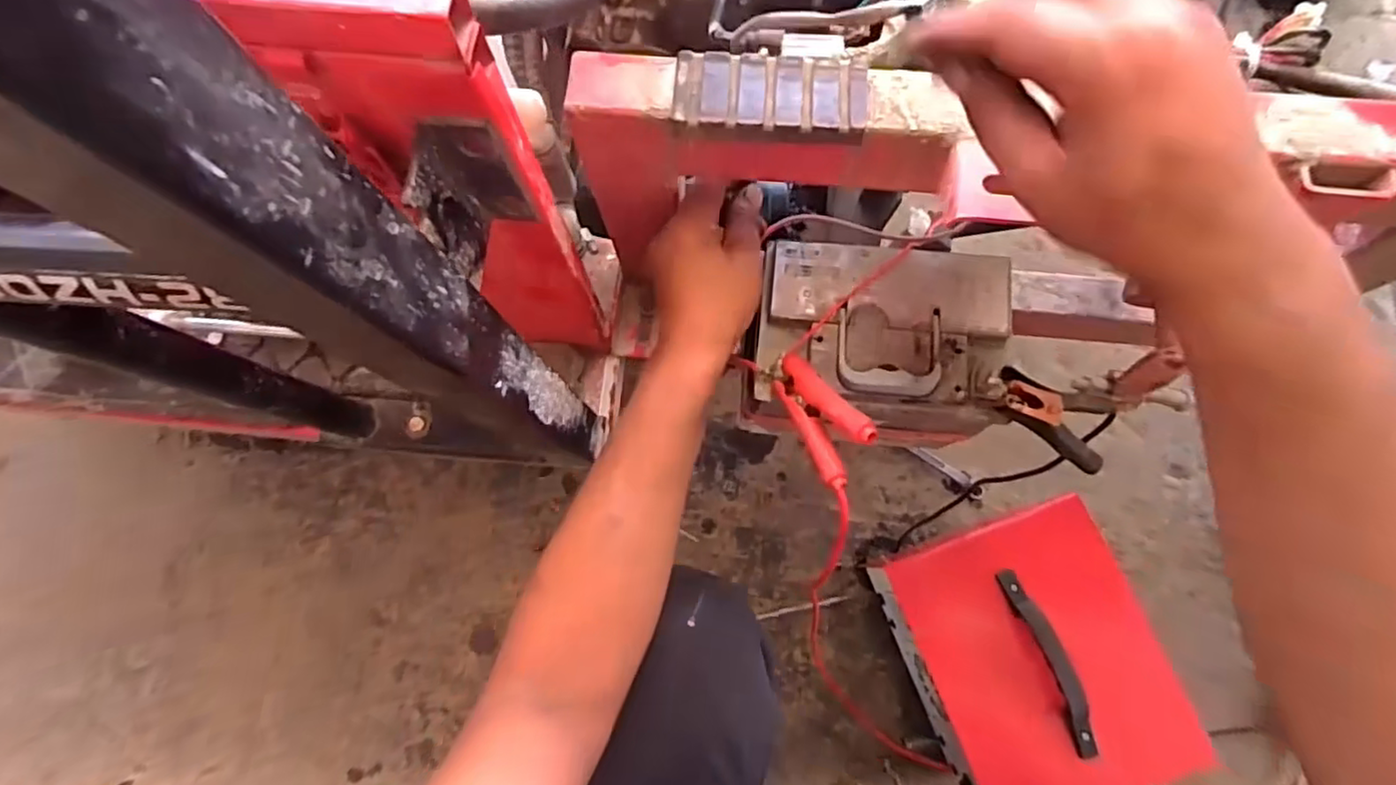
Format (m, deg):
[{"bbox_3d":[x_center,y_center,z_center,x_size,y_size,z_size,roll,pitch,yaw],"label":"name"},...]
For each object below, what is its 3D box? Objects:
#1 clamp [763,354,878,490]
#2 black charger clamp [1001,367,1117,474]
[{"bbox_3d":[0.077,0.015,0.425,0.017,0.049,0.094,5,31,-35],"label":"clamp"},{"bbox_3d":[0.248,0.019,0.452,0.083,0.028,0.047,17,78,4],"label":"black charger clamp"}]

